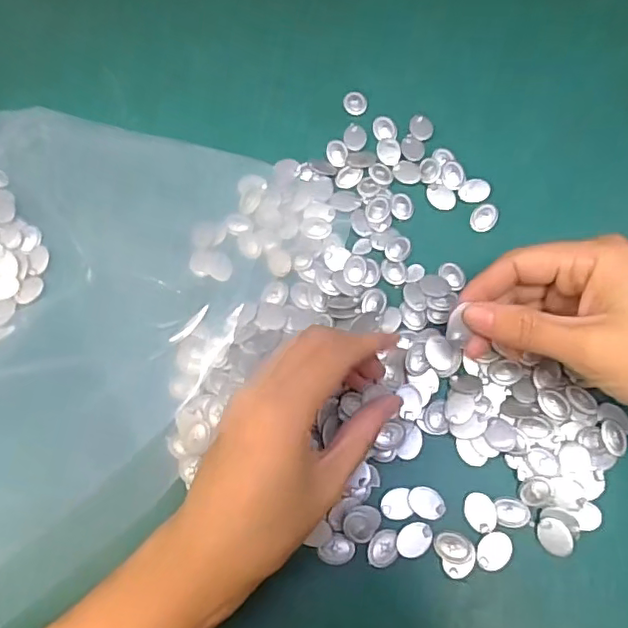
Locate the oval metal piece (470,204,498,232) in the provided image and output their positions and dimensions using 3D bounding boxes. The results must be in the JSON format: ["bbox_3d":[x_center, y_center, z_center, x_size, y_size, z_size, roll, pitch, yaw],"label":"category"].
[{"bbox_3d":[0.104,-0.059,0.350,0.014,0.004,0.019,27,74,10],"label":"oval metal piece"}]

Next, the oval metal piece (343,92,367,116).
[{"bbox_3d":[0.027,-0.139,0.381,0.016,0.004,0.017,9,72,5],"label":"oval metal piece"}]

